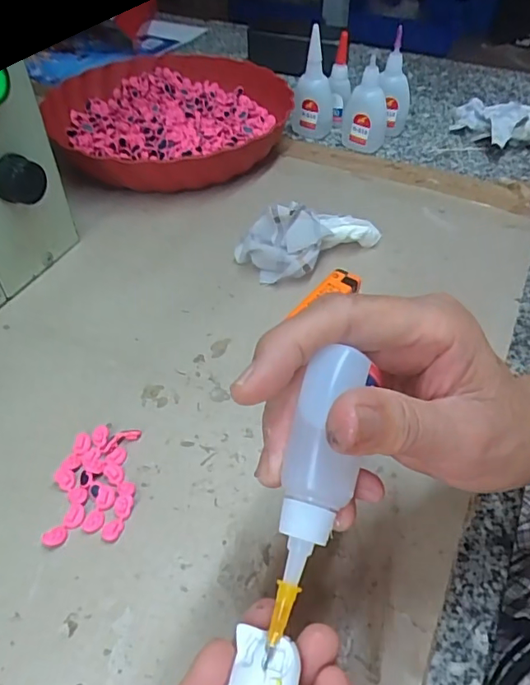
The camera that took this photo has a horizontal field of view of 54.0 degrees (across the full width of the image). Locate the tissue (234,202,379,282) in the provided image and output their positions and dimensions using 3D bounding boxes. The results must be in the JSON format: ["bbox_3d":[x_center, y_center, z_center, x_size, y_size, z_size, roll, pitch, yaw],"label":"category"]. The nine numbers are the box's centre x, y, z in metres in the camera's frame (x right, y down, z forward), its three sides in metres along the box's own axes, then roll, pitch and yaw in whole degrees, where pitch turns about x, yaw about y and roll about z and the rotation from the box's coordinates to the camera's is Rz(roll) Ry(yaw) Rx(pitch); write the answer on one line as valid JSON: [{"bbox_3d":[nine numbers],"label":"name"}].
[{"bbox_3d":[0.032,-0.083,0.401,0.101,0.039,0.059,-26,52,-24],"label":"tissue"}]

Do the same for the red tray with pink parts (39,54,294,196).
[{"bbox_3d":[-0.090,-0.225,0.528,0.216,0.050,0.244,-23,51,-21],"label":"red tray with pink parts"}]

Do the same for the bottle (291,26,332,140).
[{"bbox_3d":[0.050,-0.262,0.530,0.039,0.094,0.031,8,46,6],"label":"bottle"}]

